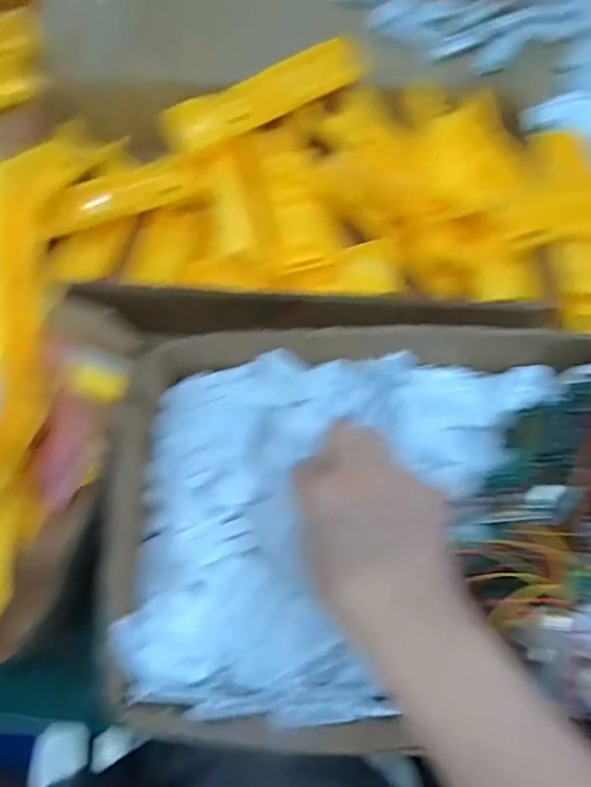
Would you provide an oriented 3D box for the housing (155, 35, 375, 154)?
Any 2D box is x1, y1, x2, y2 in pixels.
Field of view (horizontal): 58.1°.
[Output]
[{"bbox_3d":[-0.025,-0.251,0.451,0.175,0.025,0.045,-23,71,-8],"label":"housing"}]

